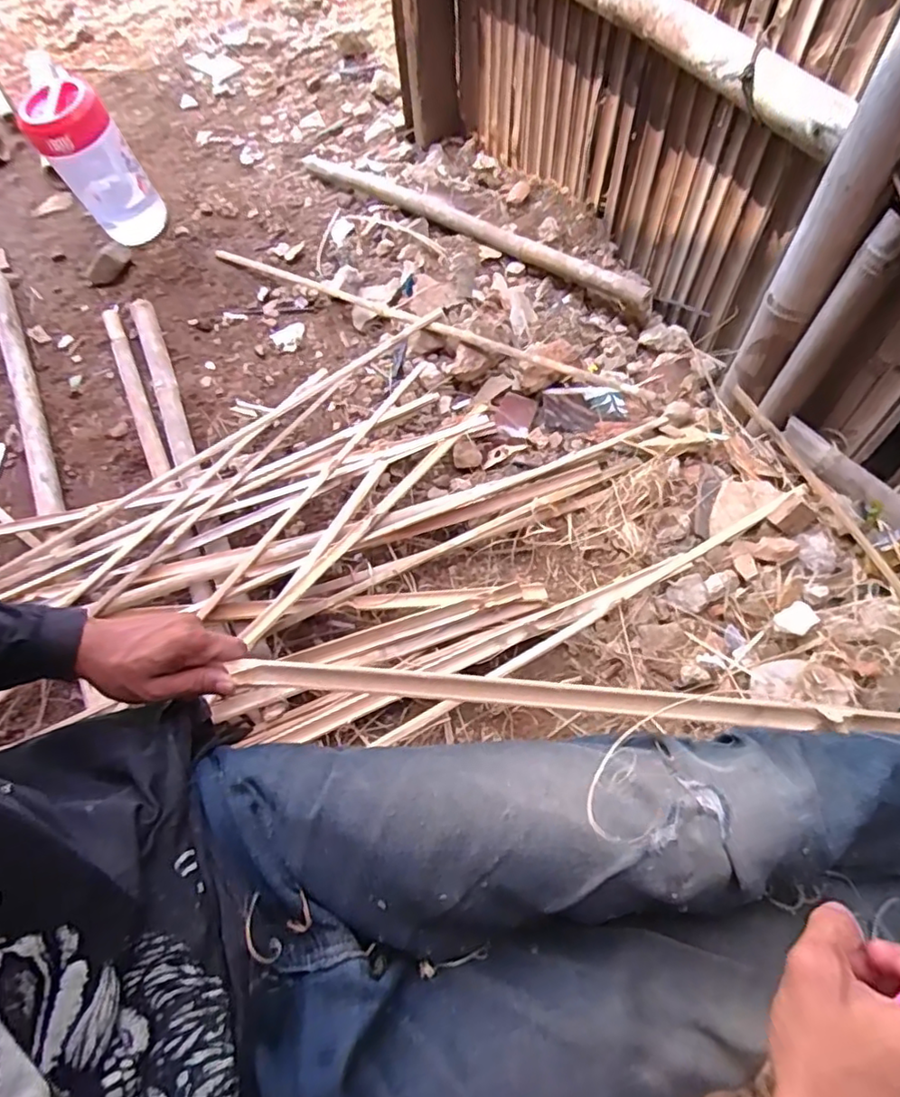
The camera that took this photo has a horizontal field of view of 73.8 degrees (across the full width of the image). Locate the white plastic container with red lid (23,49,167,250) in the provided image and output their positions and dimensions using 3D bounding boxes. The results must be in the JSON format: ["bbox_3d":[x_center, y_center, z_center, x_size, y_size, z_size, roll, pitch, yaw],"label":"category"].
[{"bbox_3d":[-0.754,-0.820,1.267,0.171,0.337,0.188,-28,65,-11],"label":"white plastic container with red lid"}]

